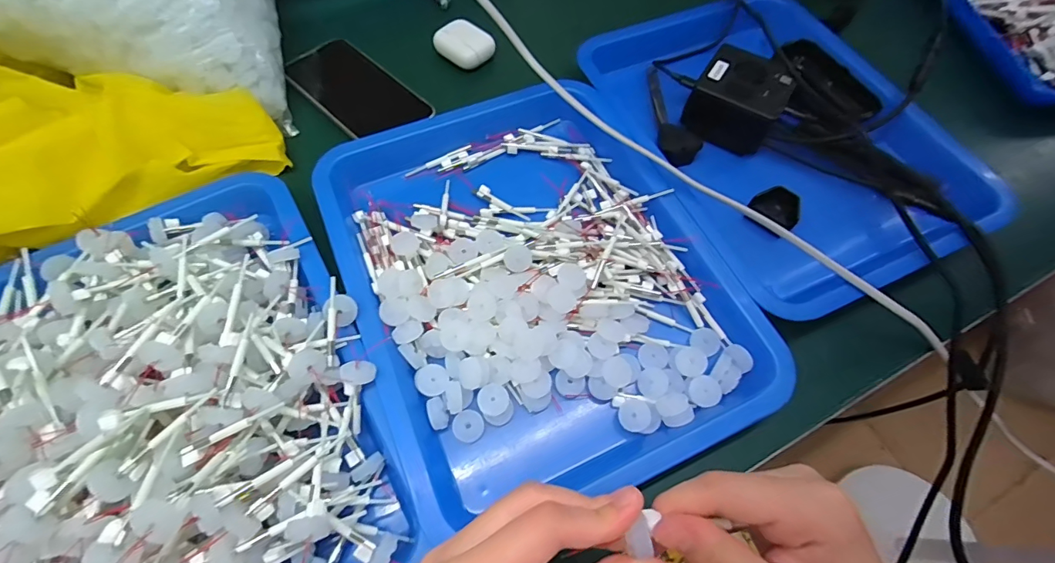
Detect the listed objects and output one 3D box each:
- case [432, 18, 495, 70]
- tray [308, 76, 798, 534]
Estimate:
[{"bbox_3d":[-0.065,-0.247,0.470,0.060,0.017,0.042,41,69,16],"label":"case"},{"bbox_3d":[0.003,-0.011,0.349,0.253,0.037,0.326,-24,67,-13],"label":"tray"}]

